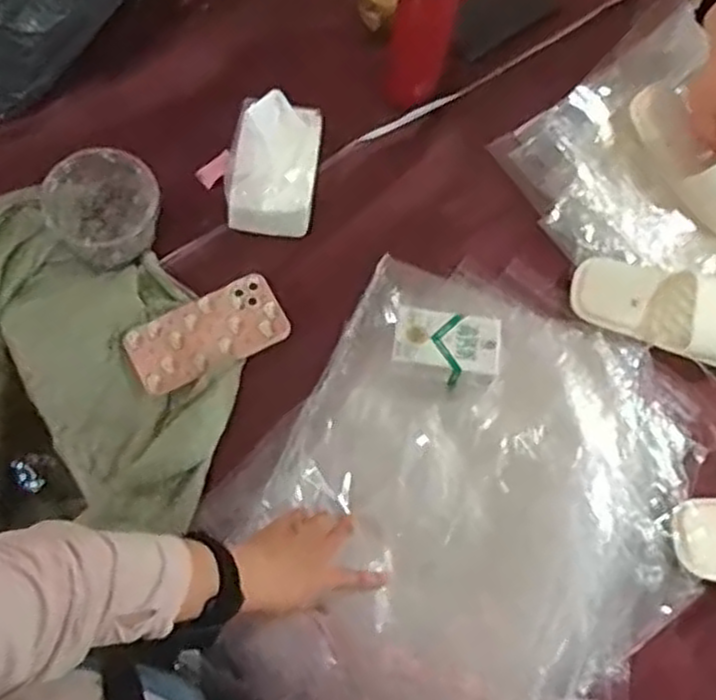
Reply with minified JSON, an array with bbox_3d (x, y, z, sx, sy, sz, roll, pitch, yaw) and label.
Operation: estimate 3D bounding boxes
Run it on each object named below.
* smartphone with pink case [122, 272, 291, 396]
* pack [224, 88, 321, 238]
[{"bbox_3d":[-0.158,-0.017,0.814,0.164,0.017,0.087,-29,73,-15],"label":"smartphone with pink case"},{"bbox_3d":[-0.100,-0.210,0.852,0.113,0.122,0.129,7,68,-2],"label":"pack"}]

